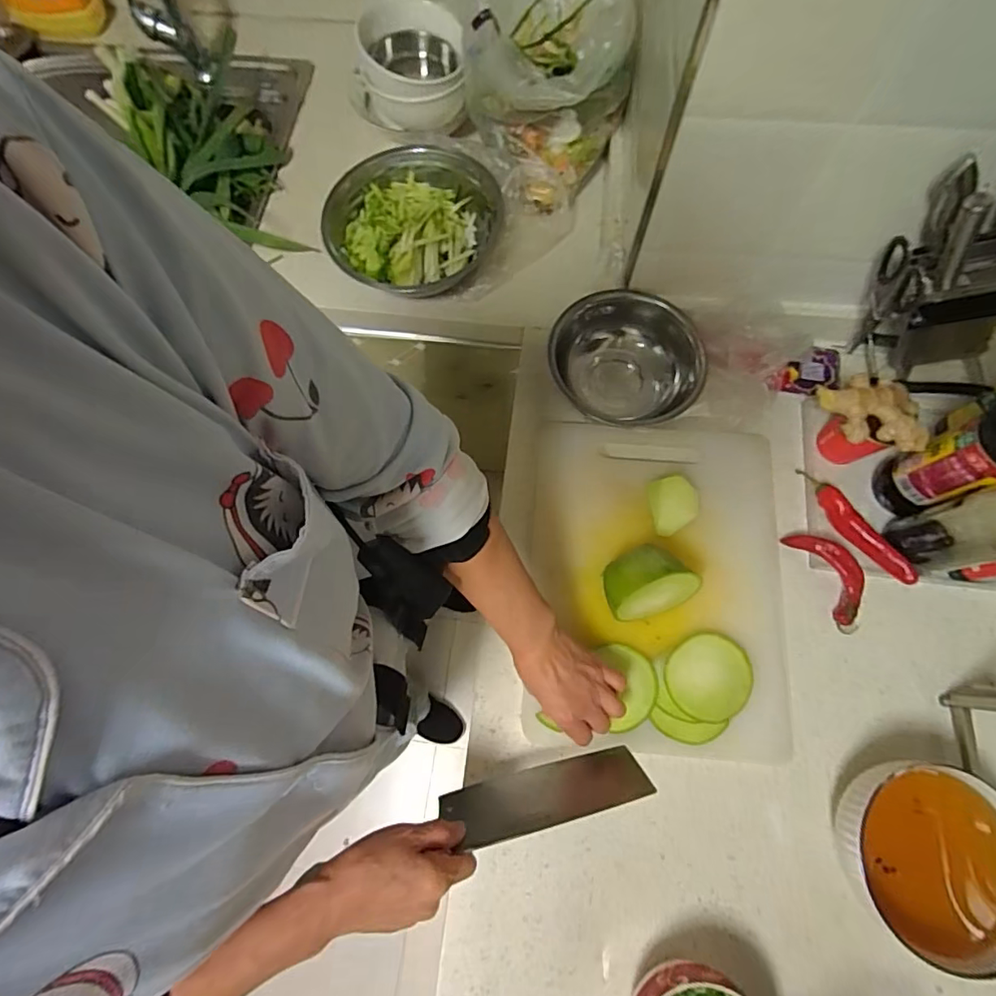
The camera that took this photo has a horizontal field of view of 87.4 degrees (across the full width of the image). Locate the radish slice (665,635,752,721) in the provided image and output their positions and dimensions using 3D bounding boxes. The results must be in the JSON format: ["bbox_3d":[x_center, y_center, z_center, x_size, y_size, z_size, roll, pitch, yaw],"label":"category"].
[{"bbox_3d":[0.220,0.186,0.541,0.089,0.005,0.084,1,77,-3],"label":"radish slice"}]

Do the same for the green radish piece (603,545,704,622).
[{"bbox_3d":[0.154,0.087,0.541,0.091,0.067,0.066,-16,72,-3],"label":"green radish piece"}]

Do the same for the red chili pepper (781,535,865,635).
[{"bbox_3d":[0.375,0.088,0.581,0.041,0.039,0.118,-25,73,-6],"label":"red chili pepper"}]

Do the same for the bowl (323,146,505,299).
[{"bbox_3d":[-0.106,-0.374,0.708,0.211,0.084,0.221,0,72,1],"label":"bowl"}]

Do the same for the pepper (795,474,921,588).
[{"bbox_3d":[0.405,0.031,0.599,0.034,0.035,0.156,-26,73,-7],"label":"pepper"}]

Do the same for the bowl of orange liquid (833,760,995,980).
[{"bbox_3d":[0.388,0.325,0.477,0.153,0.092,0.156,6,72,4],"label":"bowl of orange liquid"}]

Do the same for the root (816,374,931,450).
[{"bbox_3d":[0.399,-0.088,0.554,0.082,0.030,0.083,-5,72,0],"label":"root"}]

